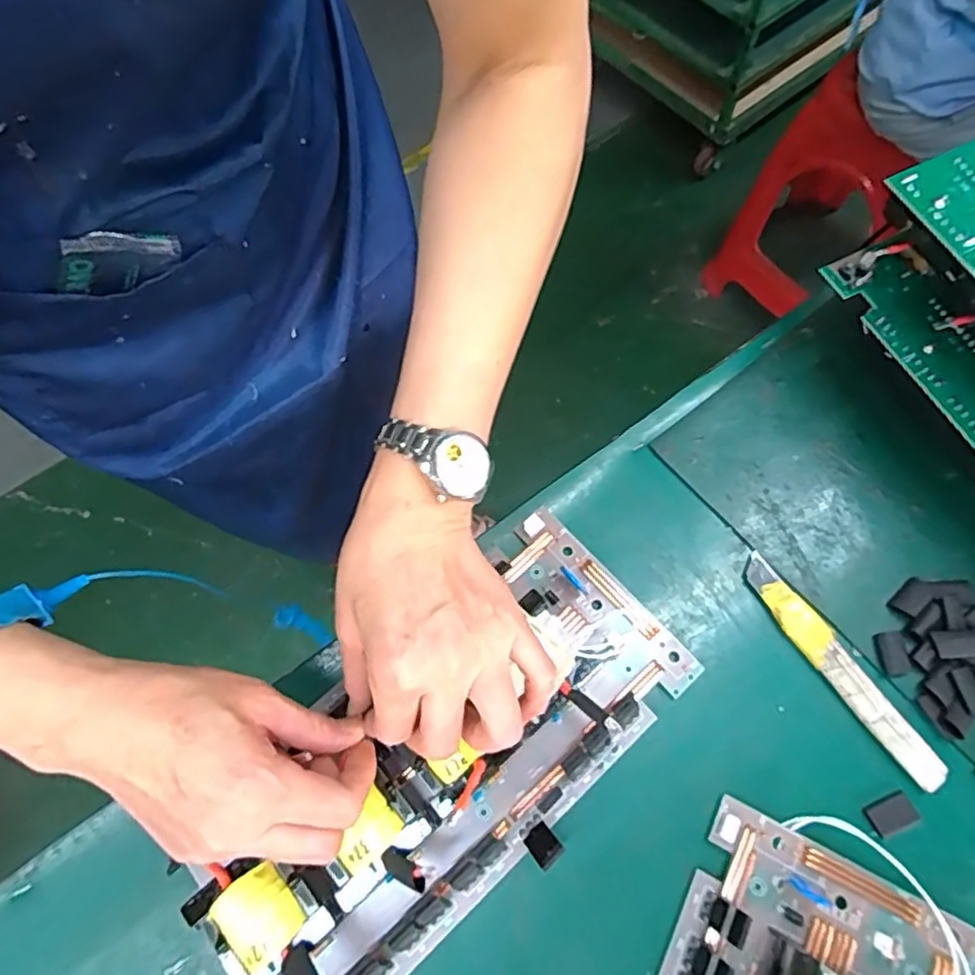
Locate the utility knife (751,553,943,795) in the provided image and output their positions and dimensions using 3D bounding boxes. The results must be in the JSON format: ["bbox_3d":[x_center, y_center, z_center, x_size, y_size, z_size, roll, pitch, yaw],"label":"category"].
[{"bbox_3d":[0.205,0.104,0.375,0.023,0.005,0.149,-33,70,-10],"label":"utility knife"}]

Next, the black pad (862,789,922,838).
[{"bbox_3d":[0.219,0.177,0.347,0.026,0.004,0.015,-22,69,-6],"label":"black pad"}]

